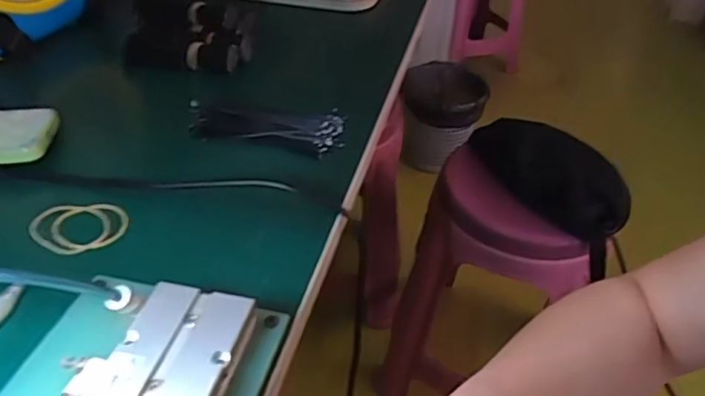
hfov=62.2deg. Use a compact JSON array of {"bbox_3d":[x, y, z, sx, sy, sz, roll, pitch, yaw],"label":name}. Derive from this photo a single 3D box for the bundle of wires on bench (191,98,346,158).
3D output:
[{"bbox_3d":[-0.072,-0.060,0.485,0.128,0.012,0.051,7,40,4],"label":"bundle of wires on bench"}]

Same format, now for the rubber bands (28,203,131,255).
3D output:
[{"bbox_3d":[-0.184,0.018,0.391,0.062,0.007,0.048,-9,41,-15],"label":"rubber bands"}]

